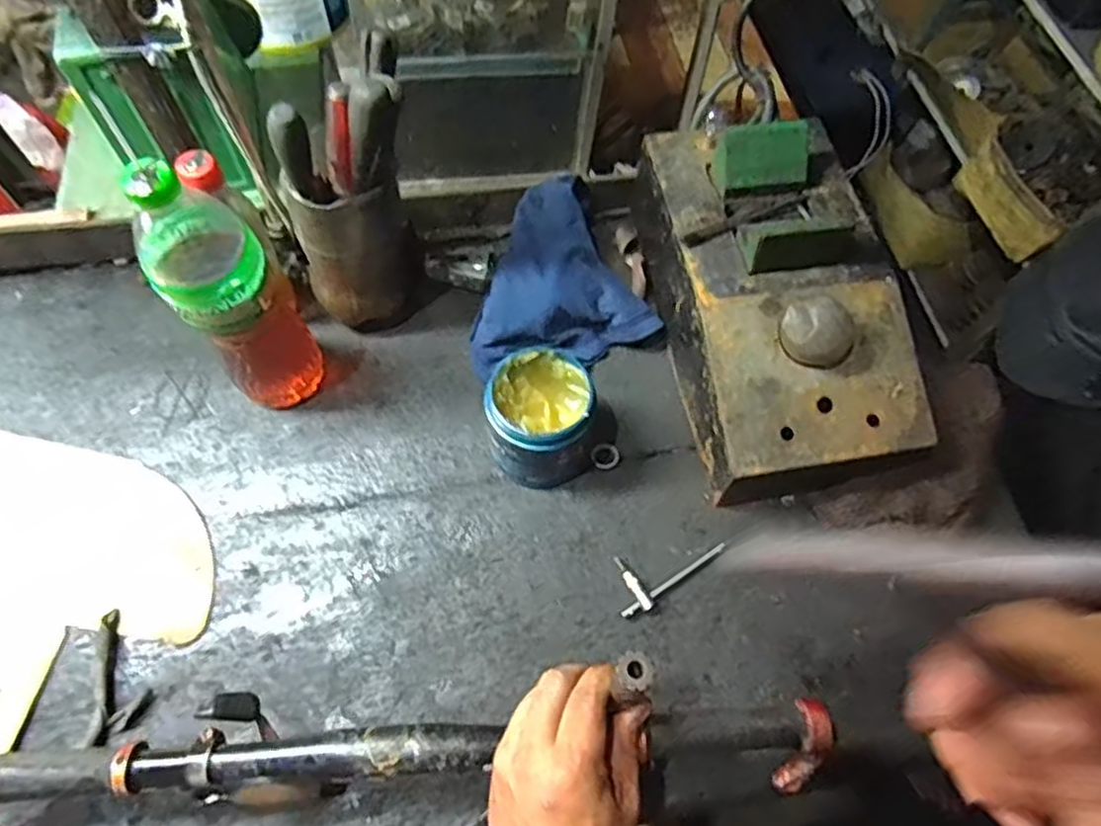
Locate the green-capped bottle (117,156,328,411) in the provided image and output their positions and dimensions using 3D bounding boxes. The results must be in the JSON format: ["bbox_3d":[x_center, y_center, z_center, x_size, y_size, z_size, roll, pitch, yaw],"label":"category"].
[{"bbox_3d":[-0.249,-0.086,0.555,0.083,0.272,0.064,-38,71,-20],"label":"green-capped bottle"}]

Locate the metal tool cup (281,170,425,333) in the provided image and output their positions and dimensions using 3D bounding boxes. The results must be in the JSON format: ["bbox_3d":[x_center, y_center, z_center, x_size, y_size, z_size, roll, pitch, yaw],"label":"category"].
[{"bbox_3d":[-0.174,-0.162,0.639,0.099,0.185,0.093,1,63,-3],"label":"metal tool cup"}]

